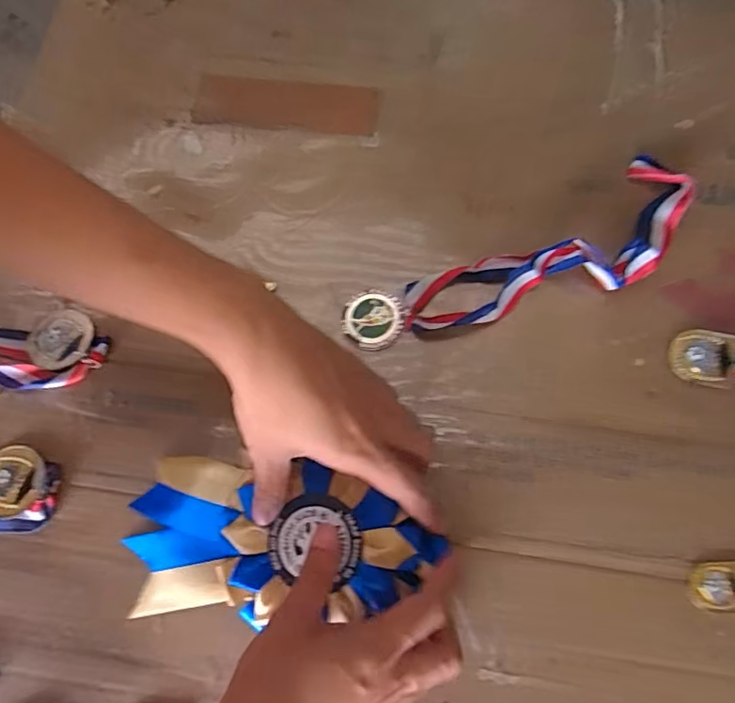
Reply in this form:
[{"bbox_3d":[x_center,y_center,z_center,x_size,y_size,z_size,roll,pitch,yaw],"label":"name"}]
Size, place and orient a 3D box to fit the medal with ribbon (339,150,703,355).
[{"bbox_3d":[0.122,-0.064,0.411,0.283,0.025,0.083,-26,74,-6],"label":"medal with ribbon"}]

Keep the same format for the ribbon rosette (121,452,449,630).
[{"bbox_3d":[-0.057,0.124,0.355,0.200,0.027,0.095,0,73,9],"label":"ribbon rosette"}]

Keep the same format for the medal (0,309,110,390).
[{"bbox_3d":[-0.269,-0.006,0.409,0.138,0.019,0.062,4,73,3],"label":"medal"}]

